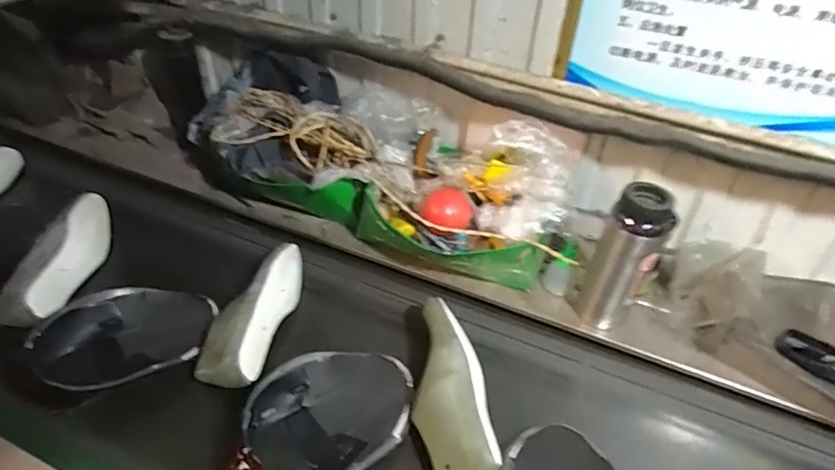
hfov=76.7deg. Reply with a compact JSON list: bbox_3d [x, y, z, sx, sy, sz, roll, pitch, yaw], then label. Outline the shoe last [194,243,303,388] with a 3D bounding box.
[{"bbox_3d":[-0.238,0.104,0.778,0.081,0.104,0.277,8,41,6],"label":"shoe last"}]

